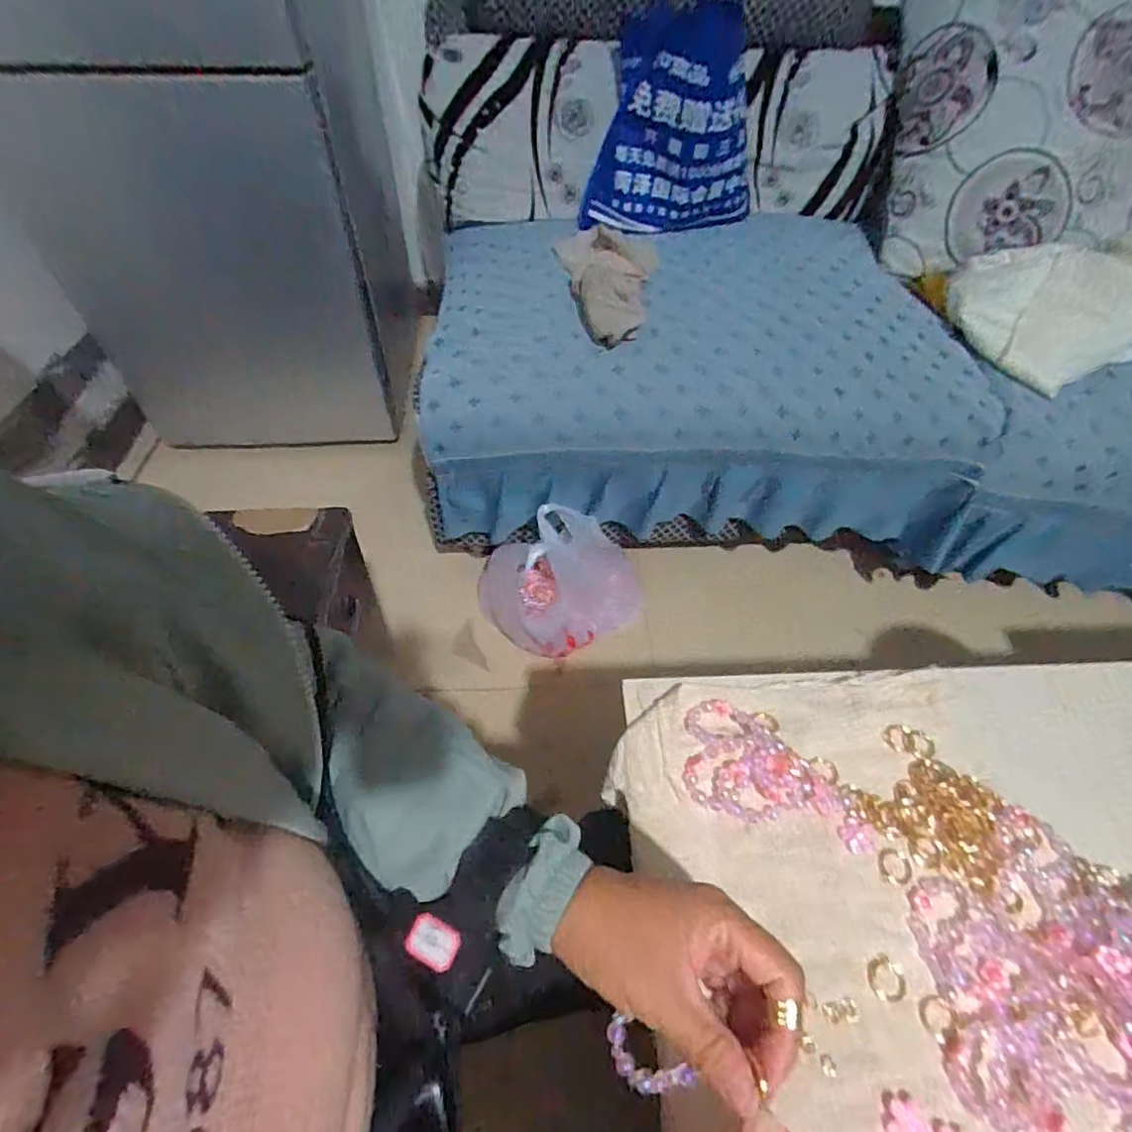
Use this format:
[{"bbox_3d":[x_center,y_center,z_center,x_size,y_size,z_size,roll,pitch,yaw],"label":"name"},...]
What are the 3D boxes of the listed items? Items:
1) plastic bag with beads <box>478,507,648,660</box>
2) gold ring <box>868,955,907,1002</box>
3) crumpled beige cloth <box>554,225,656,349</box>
[{"bbox_3d":[-0.015,0.018,1.035,0.295,0.270,0.175,3,52,0],"label":"plastic bag with beads"},{"bbox_3d":[0.208,0.267,0.382,0.023,0.004,0.024,1,52,-1],"label":"gold ring"},{"bbox_3d":[0.063,-0.468,0.960,0.168,0.061,0.301,3,52,0],"label":"crumpled beige cloth"}]

